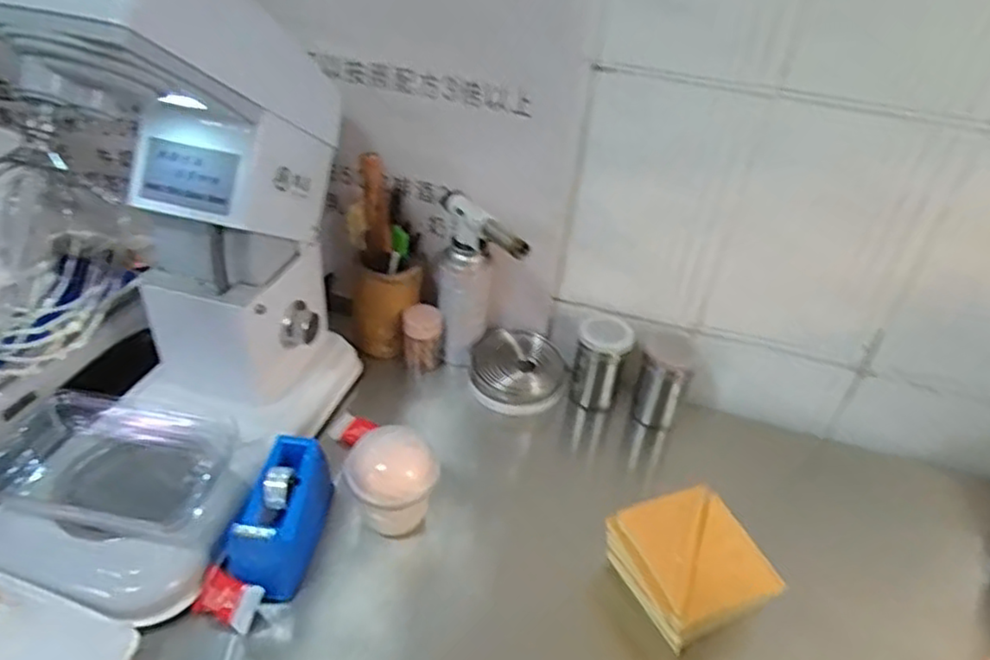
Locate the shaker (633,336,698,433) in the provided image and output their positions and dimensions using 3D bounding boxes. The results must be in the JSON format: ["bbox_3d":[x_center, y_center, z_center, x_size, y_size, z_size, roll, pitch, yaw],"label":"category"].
[{"bbox_3d":[0.217,0.068,0.876,0.060,0.108,0.066,17,38,14],"label":"shaker"}]

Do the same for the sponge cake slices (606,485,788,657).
[{"bbox_3d":[0.192,0.227,0.668,0.132,0.053,0.124,-11,40,-22],"label":"sponge cake slices"}]

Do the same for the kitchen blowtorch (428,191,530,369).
[{"bbox_3d":[-0.033,-0.048,0.875,0.063,0.234,0.171,-11,40,-22],"label":"kitchen blowtorch"}]

